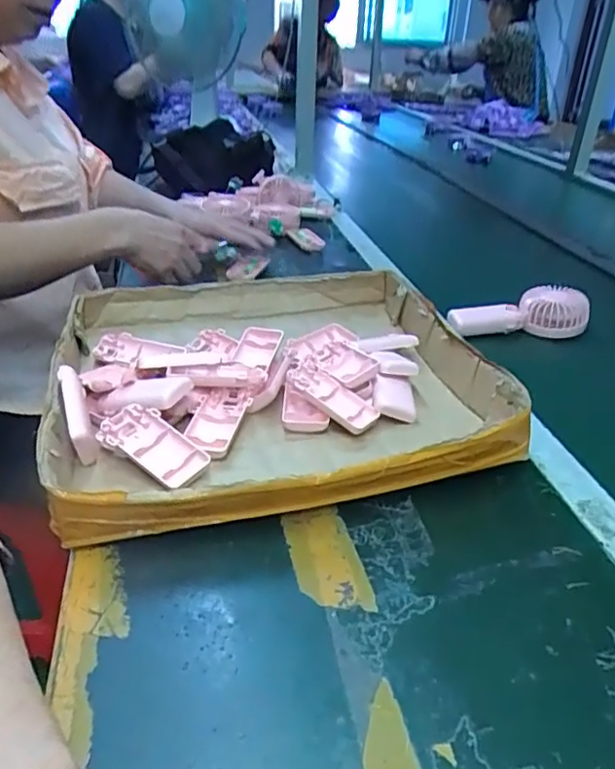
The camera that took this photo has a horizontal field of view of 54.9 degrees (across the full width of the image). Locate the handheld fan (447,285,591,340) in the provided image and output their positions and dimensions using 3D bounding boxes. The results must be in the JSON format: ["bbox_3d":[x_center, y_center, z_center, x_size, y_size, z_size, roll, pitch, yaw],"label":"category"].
[{"bbox_3d":[0.275,-0.099,0.790,0.169,0.048,0.079,0,31,-5],"label":"handheld fan"}]

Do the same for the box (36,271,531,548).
[{"bbox_3d":[-0.036,-0.014,0.604,0.403,0.057,0.393,-6,32,-14],"label":"box"}]

